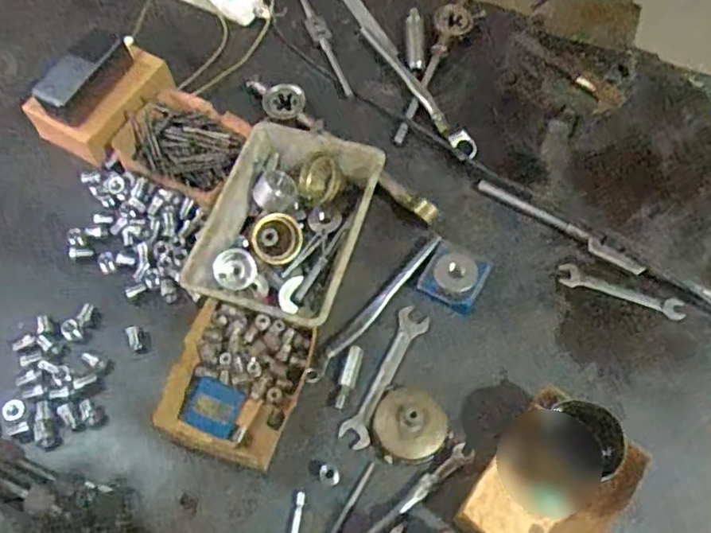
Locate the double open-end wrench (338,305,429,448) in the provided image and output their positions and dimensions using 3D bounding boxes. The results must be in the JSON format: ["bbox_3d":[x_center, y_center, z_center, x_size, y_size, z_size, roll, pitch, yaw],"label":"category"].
[{"bbox_3d":[0.034,0.122,0.714,0.035,0.005,0.171,24,64,13],"label":"double open-end wrench"}]

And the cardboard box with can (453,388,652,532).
[{"bbox_3d":[0.194,0.222,0.621,0.130,0.085,0.172,31,66,16],"label":"cardboard box with can"}]

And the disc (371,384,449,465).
[{"bbox_3d":[0.056,0.162,0.671,0.077,0.042,0.082,0,61,0],"label":"disc"}]

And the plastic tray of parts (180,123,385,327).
[{"bbox_3d":[-0.086,-0.051,0.773,0.190,0.064,0.246,14,62,8],"label":"plastic tray of parts"}]

